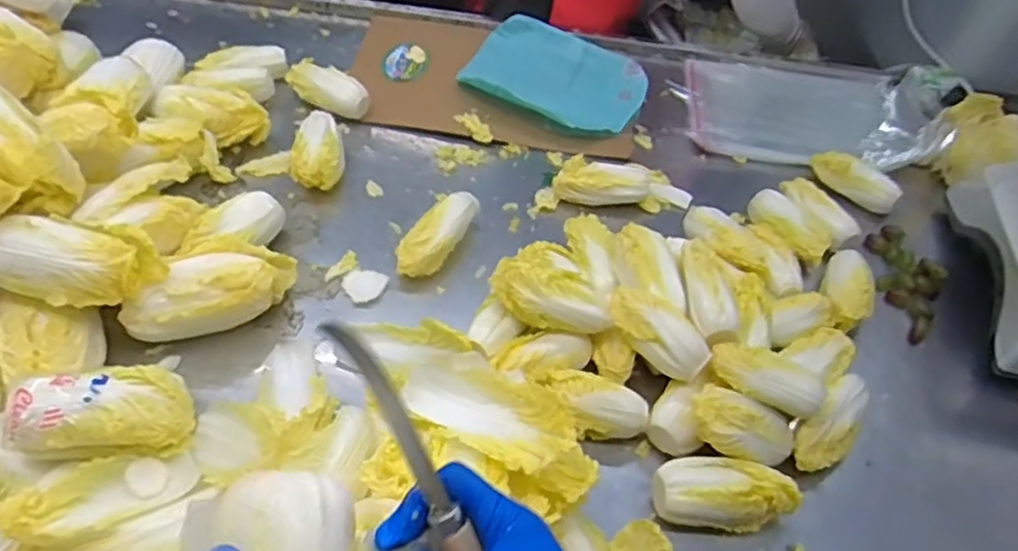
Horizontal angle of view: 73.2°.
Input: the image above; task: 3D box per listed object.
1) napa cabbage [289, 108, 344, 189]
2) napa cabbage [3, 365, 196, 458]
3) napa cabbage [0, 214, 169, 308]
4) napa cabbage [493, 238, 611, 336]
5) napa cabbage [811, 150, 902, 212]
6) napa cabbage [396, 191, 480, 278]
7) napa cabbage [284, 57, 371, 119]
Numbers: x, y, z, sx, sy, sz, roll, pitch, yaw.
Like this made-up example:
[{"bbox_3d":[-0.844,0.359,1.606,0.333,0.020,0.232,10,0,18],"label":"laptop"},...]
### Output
[{"bbox_3d":[-0.237,-0.155,0.855,0.060,0.058,0.115,-2,49,-8],"label":"napa cabbage"},{"bbox_3d":[-0.337,0.114,0.563,0.134,0.056,0.063,-6,50,-12],"label":"napa cabbage"},{"bbox_3d":[-0.395,-0.012,0.618,0.137,0.064,0.079,5,48,-2],"label":"napa cabbage"},{"bbox_3d":[0.042,0.017,0.672,0.121,0.050,0.064,11,48,3],"label":"napa cabbage"},{"bbox_3d":[0.448,-0.124,0.896,0.041,0.045,0.123,-28,57,-27],"label":"napa cabbage"},{"bbox_3d":[-0.083,-0.046,0.783,0.055,0.051,0.130,26,51,16],"label":"napa cabbage"},{"bbox_3d":[-0.257,-0.254,0.949,0.147,0.049,0.054,31,52,19],"label":"napa cabbage"}]

